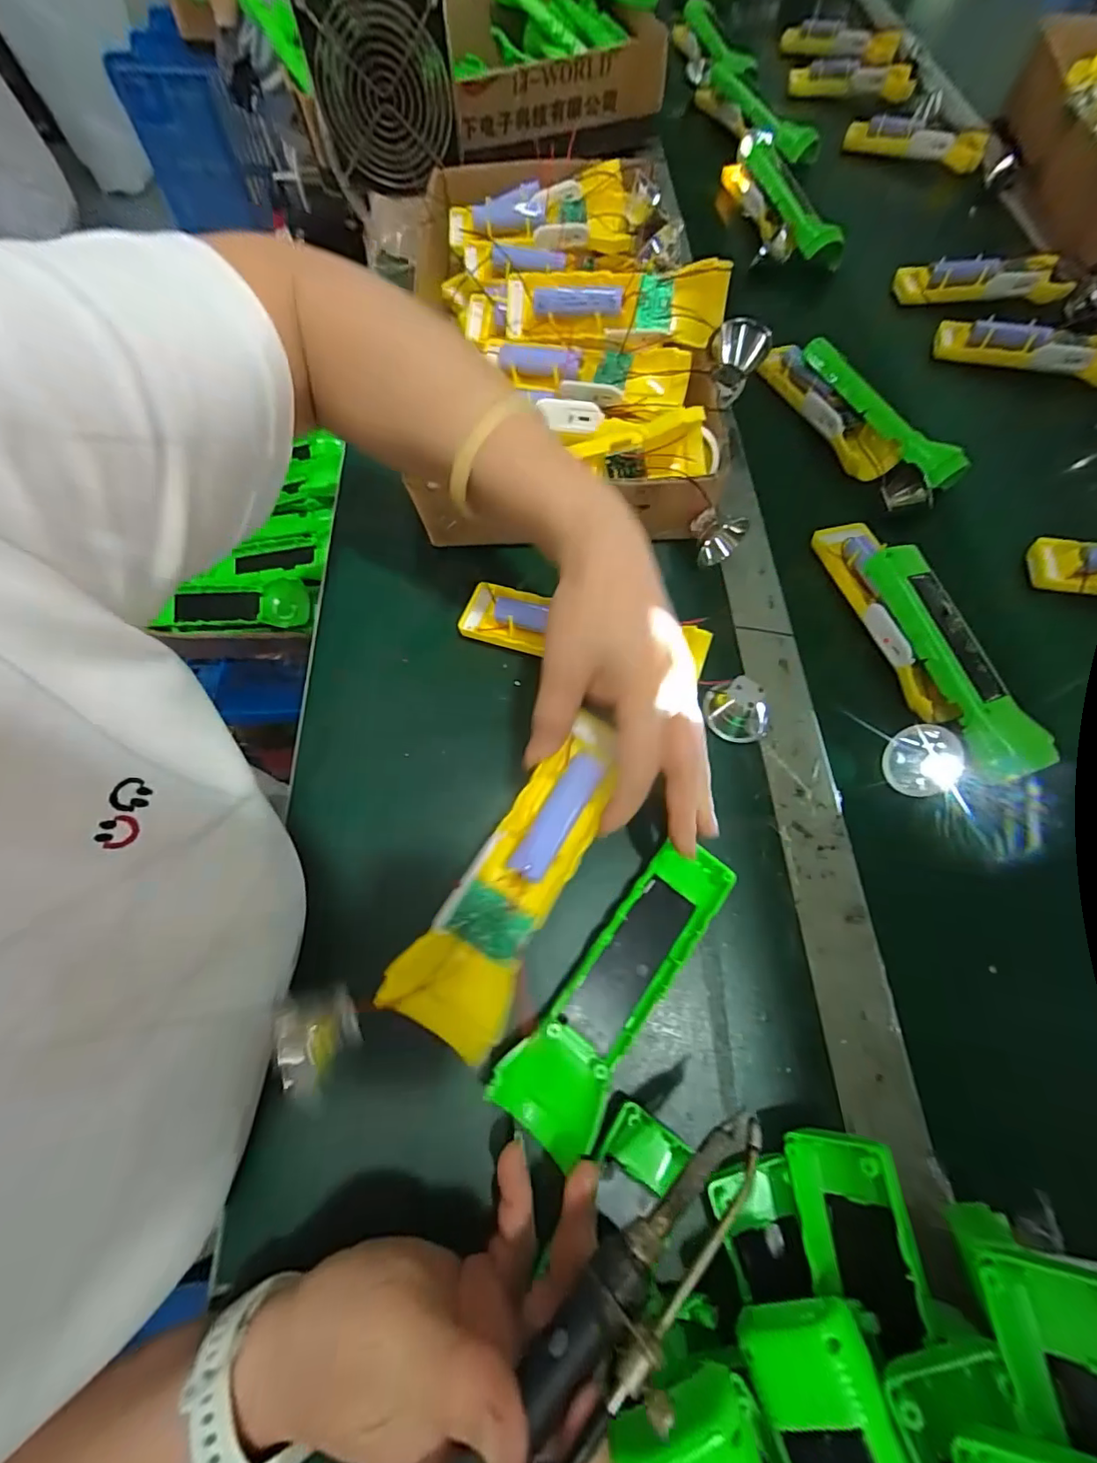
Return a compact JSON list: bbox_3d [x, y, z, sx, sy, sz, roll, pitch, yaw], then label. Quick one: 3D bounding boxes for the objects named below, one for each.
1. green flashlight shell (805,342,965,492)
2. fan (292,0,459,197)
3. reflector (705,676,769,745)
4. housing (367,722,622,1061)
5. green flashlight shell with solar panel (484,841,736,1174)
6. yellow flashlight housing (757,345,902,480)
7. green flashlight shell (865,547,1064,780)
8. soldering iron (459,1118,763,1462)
[{"bbox_3d":[0.273,-0.265,0.439,0.042,0.026,0.162,-28,69,-13],"label":"green flashlight shell"},{"bbox_3d":[-0.144,-0.560,0.468,0.118,0.122,0.035,1,66,0],"label":"fan"},{"bbox_3d":[0.123,-0.013,0.337,0.040,0.025,0.034,-4,66,-3],"label":"reflector"},{"bbox_3d":[-0.012,0.067,0.248,0.049,0.033,0.159,29,79,11],"label":"housing"},{"bbox_3d":[0.039,0.131,0.276,0.050,0.026,0.160,36,71,13],"label":"green flashlight shell with solar panel"},{"bbox_3d":[0.237,-0.282,0.456,0.034,0.024,0.158,-24,68,-11],"label":"yellow flashlight housing"},{"bbox_3d":[0.259,-0.047,0.341,0.035,0.031,0.160,-19,68,-9],"label":"green flashlight shell"},{"bbox_3d":[0.001,0.198,0.152,0.200,0.023,0.025,-31,72,-27],"label":"soldering iron"}]

